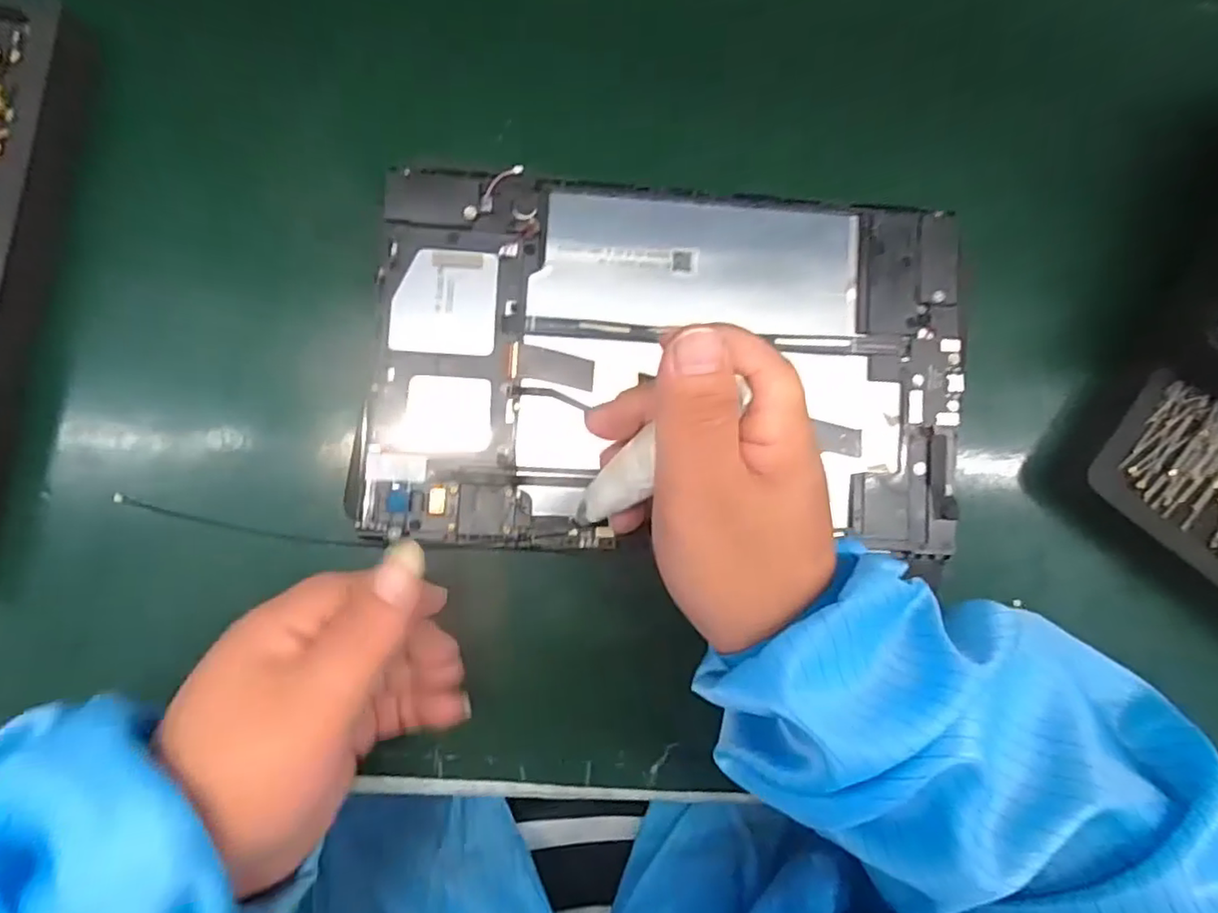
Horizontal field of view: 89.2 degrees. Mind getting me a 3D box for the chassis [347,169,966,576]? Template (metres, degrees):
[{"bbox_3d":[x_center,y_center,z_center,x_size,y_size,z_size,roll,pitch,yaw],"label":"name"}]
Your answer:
[{"bbox_3d":[0.025,-0.037,0.253,0.239,0.012,0.148,2,86,-1],"label":"chassis"}]

